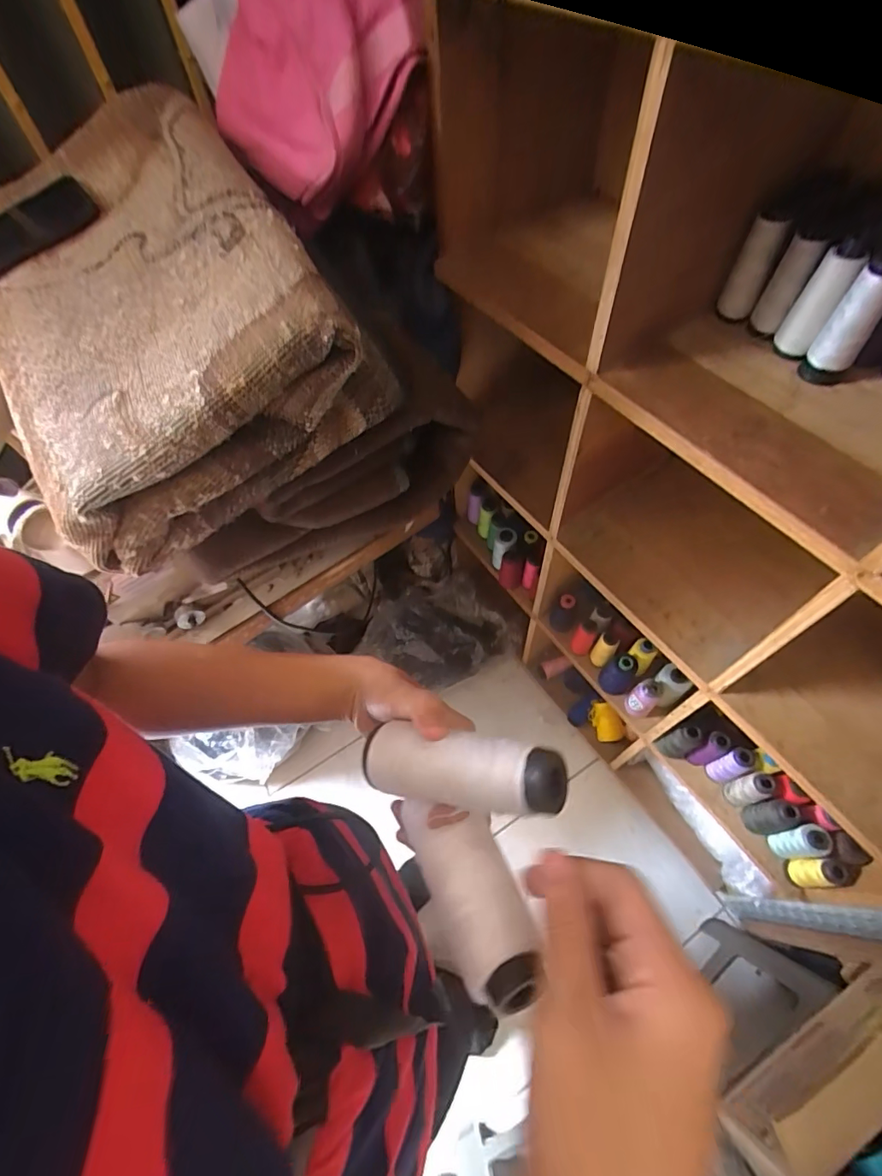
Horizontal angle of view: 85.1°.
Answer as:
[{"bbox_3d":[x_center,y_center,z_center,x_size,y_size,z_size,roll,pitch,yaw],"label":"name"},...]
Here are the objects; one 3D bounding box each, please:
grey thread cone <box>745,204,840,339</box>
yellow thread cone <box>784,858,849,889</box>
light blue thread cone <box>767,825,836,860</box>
[{"bbox_3d":[0.382,-0.341,0.529,0.035,0.124,0.039,27,66,18],"label":"grey thread cone"},{"bbox_3d":[0.607,0.463,0.780,0.040,0.113,0.044,-1,60,4],"label":"yellow thread cone"},{"bbox_3d":[0.596,0.423,0.800,0.046,0.102,0.044,-10,60,-1],"label":"light blue thread cone"}]

